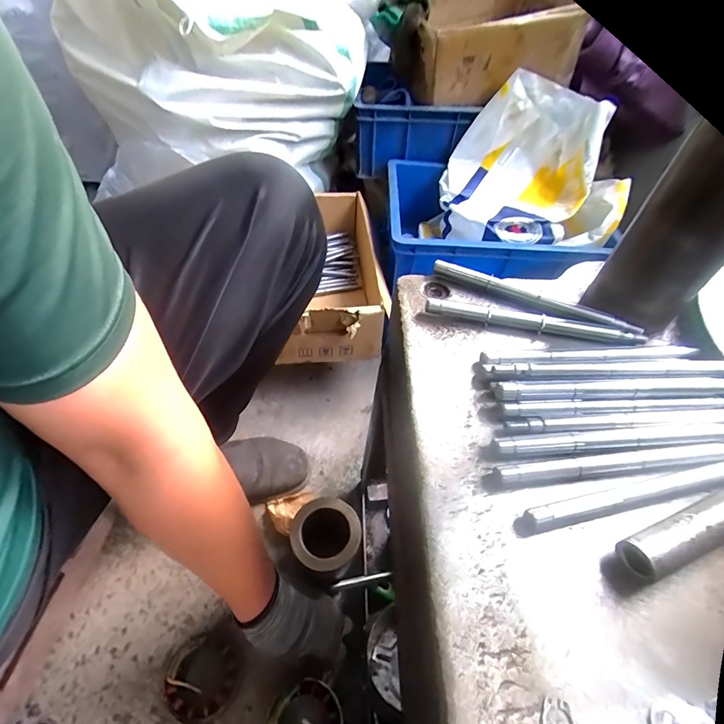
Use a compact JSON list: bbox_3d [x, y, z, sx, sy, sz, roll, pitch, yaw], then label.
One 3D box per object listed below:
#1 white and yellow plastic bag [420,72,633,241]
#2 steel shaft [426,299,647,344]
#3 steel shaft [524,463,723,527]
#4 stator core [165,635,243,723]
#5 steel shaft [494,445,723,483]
[{"bbox_3d":[0.305,-0.339,0.752,0.320,0.230,0.265,20,53,11],"label":"white and yellow plastic bag"},{"bbox_3d":[0.129,-0.033,0.302,0.158,0.012,0.012,11,52,4],"label":"steel shaft"},{"bbox_3d":[0.165,0.070,0.223,0.157,0.007,0.010,-8,53,-11],"label":"steel shaft"},{"bbox_3d":[-0.191,0.389,0.494,0.086,0.040,0.086,2,52,-3],"label":"stator core"},{"bbox_3d":[0.156,0.057,0.232,0.157,0.008,0.010,-4,52,-7],"label":"steel shaft"}]

